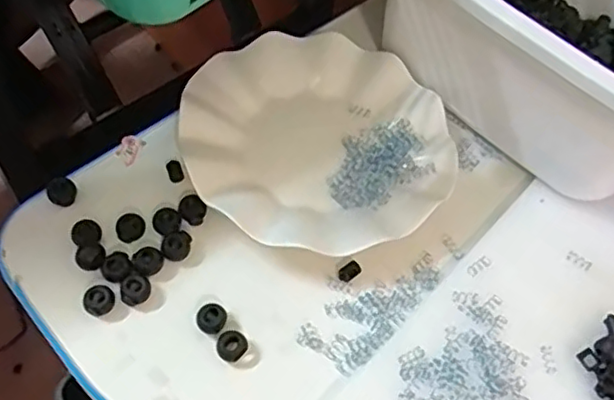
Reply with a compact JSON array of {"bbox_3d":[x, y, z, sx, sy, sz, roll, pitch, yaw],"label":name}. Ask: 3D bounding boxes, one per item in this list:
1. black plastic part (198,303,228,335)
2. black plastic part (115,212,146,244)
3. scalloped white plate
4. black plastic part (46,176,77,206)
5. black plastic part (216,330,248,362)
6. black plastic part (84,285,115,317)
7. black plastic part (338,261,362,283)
[{"bbox_3d":[-0.057,0.071,0.379,0.017,0.013,0.016,3,60,-5],"label":"black plastic part"},{"bbox_3d":[-0.112,0.018,0.403,0.018,0.007,0.017,3,60,-5],"label":"black plastic part"},{"bbox_3d":[0.008,-0.046,0.442,0.176,0.033,0.170,3,60,-5],"label":"scalloped white plate"},{"bbox_3d":[-0.158,-0.006,0.408,0.015,0.011,0.017,38,63,15],"label":"black plastic part"},{"bbox_3d":[-0.044,0.086,0.373,0.017,0.009,0.017,3,60,-5],"label":"black plastic part"},{"bbox_3d":[-0.123,0.059,0.374,0.016,0.006,0.017,3,60,-5],"label":"black plastic part"},{"bbox_3d":[0.027,0.045,0.404,0.016,0.004,0.010,-31,68,-22],"label":"black plastic part"}]

